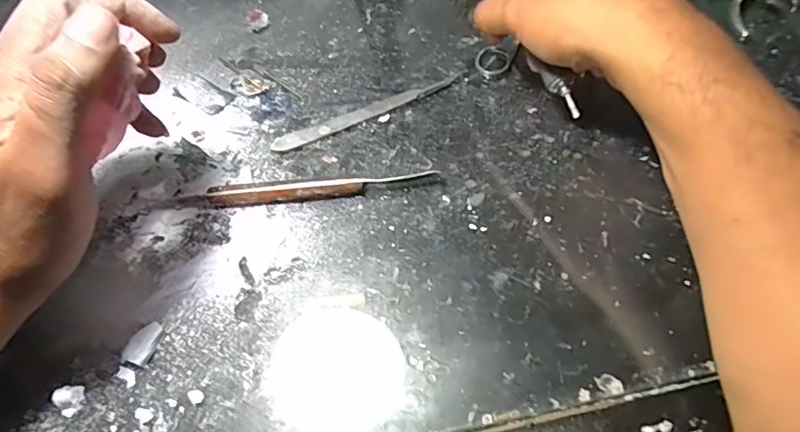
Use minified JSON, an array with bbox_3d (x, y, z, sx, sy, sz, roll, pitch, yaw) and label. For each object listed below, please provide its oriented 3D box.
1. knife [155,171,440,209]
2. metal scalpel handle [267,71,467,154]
[{"bbox_3d":[-0.060,-0.014,0.285,0.158,0.013,0.009,-4,55,1],"label":"knife"},{"bbox_3d":[-0.019,-0.069,0.326,0.133,0.004,0.015,-23,56,-11],"label":"metal scalpel handle"}]

